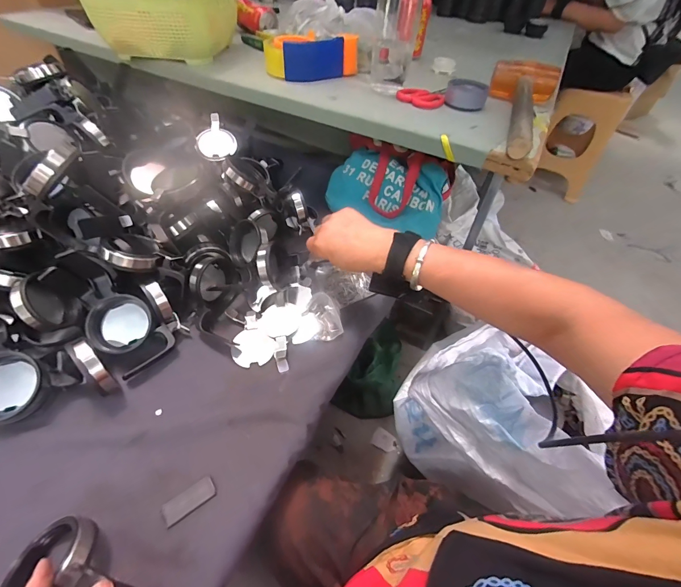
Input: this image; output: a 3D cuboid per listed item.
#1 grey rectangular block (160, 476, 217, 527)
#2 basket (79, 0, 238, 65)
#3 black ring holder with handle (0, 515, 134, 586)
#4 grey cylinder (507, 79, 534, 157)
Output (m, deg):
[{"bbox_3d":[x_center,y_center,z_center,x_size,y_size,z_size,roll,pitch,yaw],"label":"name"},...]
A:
[{"bbox_3d":[-0.151,0.207,0.339,0.049,0.004,0.022,-28,56,-26],"label":"grey rectangular block"},{"bbox_3d":[-0.330,-0.524,0.632,0.241,0.103,0.174,7,48,1],"label":"basket"},{"bbox_3d":[-0.204,0.238,0.272,0.132,0.043,0.069,26,51,4],"label":"black ring holder with handle"},{"bbox_3d":[0.270,-0.269,0.507,0.026,0.038,0.231,18,50,10],"label":"grey cylinder"}]

